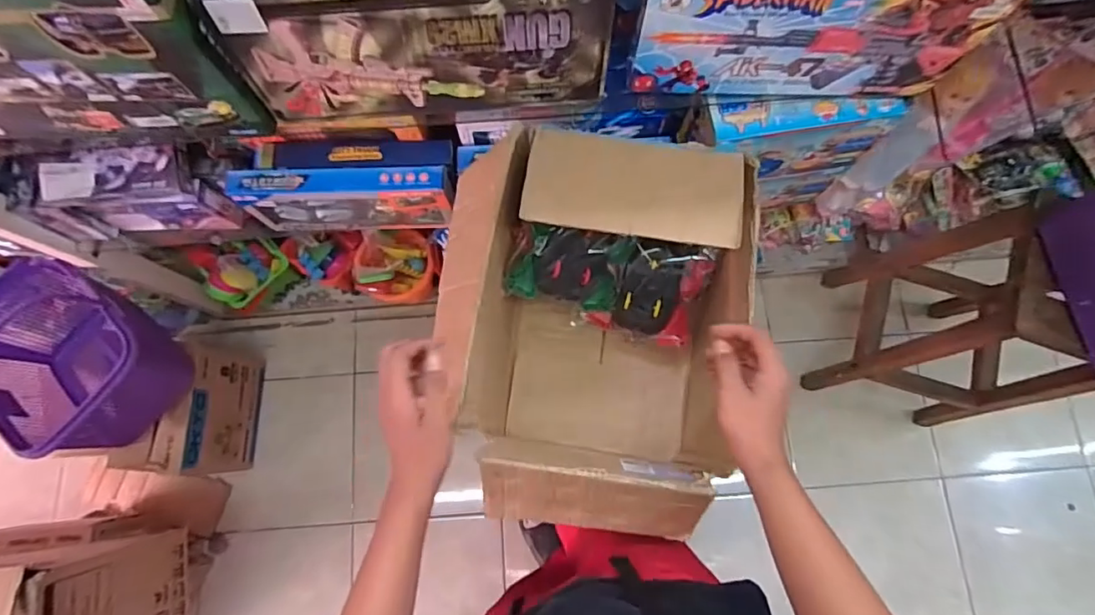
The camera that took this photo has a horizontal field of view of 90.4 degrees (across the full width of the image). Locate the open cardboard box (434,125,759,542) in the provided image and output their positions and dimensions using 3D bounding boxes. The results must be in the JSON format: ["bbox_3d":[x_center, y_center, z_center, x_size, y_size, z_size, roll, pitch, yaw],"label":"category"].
[{"bbox_3d":[0.053,0.041,0.742,0.384,0.272,0.464,2,77,0],"label":"open cardboard box"}]

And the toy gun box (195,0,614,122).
[{"bbox_3d":[-0.145,-0.322,0.654,0.439,0.200,0.081,-4,77,-1],"label":"toy gun box"}]

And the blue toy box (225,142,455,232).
[{"bbox_3d":[-0.342,-0.211,0.968,0.363,0.161,0.103,-1,77,-1],"label":"blue toy box"}]

